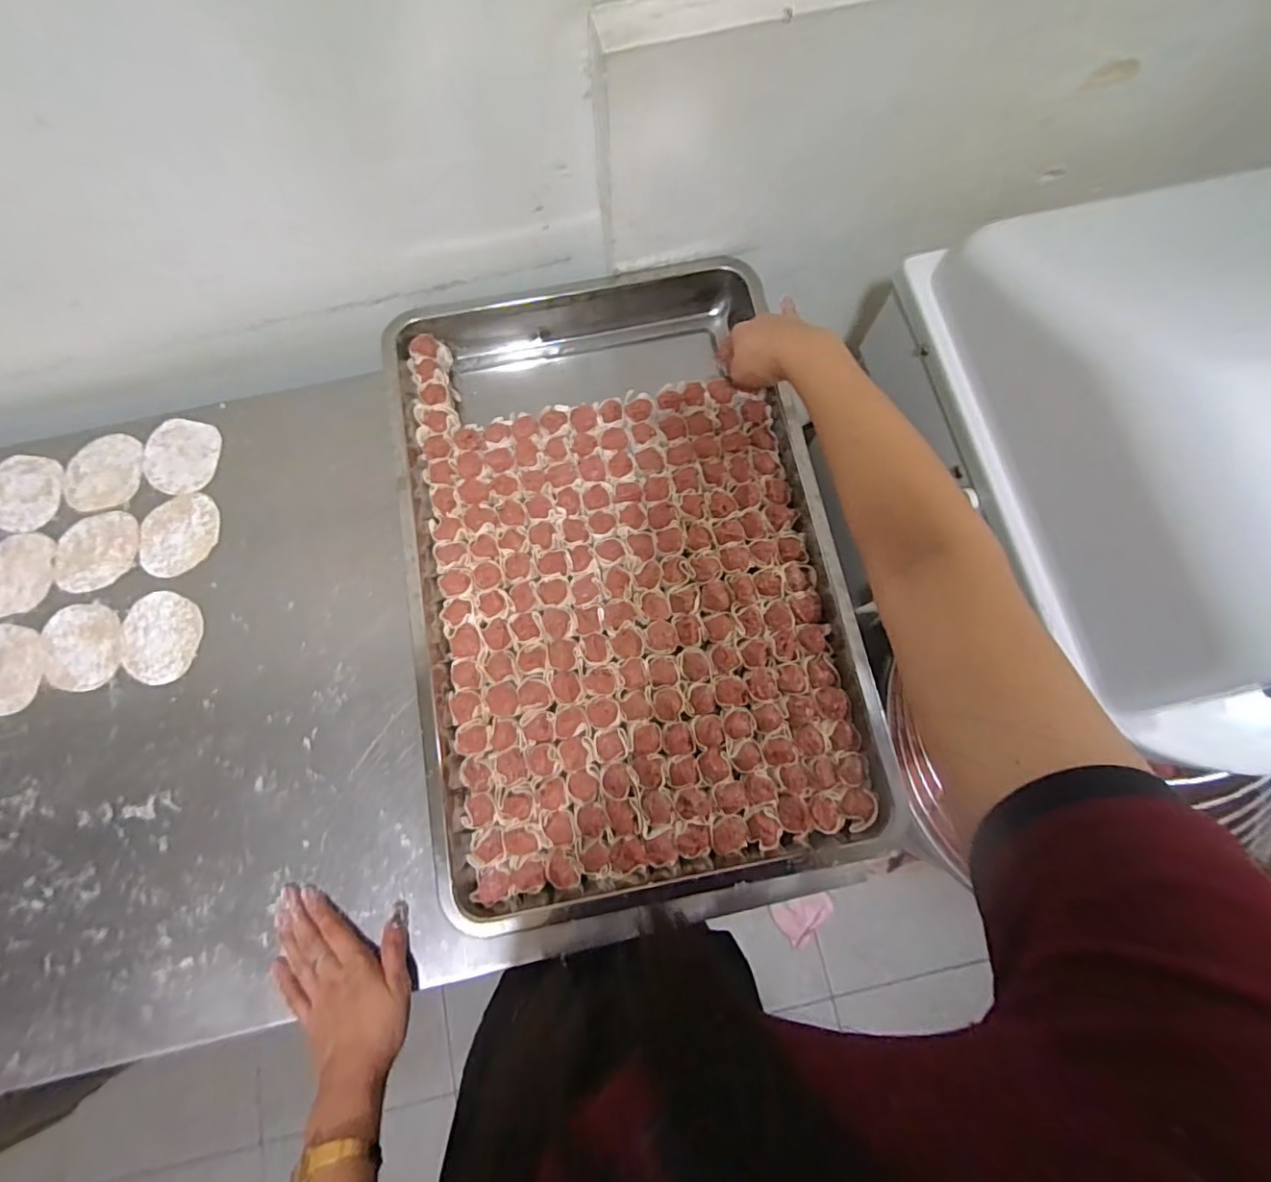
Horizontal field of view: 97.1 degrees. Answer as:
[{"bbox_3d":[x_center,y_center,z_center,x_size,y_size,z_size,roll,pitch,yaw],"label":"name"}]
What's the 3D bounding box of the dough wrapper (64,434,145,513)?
[{"bbox_3d":[-0.558,-0.125,0.592,0.077,0.006,0.084,-3,76,0],"label":"dough wrapper"}]

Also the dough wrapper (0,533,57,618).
[{"bbox_3d":[-0.630,-0.016,0.569,0.080,0.004,0.084,0,76,1],"label":"dough wrapper"}]

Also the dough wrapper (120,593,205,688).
[{"bbox_3d":[-0.468,0.046,0.553,0.075,0.005,0.088,4,76,2],"label":"dough wrapper"}]

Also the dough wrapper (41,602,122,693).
[{"bbox_3d":[-0.543,0.055,0.550,0.076,0.004,0.085,-10,76,-1],"label":"dough wrapper"}]

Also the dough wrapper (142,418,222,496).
[{"bbox_3d":[-0.480,-0.142,0.594,0.075,0.006,0.083,-3,77,-5],"label":"dough wrapper"}]

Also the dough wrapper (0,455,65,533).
[{"bbox_3d":[-0.638,-0.102,0.584,0.076,0.006,0.078,-1,76,1],"label":"dough wrapper"}]

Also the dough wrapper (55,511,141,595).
[{"bbox_3d":[-0.548,-0.041,0.570,0.082,0.004,0.081,-7,76,-1],"label":"dough wrapper"}]

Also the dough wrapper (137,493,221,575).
[{"bbox_3d":[-0.467,-0.058,0.573,0.076,0.004,0.085,-4,76,0],"label":"dough wrapper"}]

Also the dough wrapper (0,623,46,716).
[{"bbox_3d":[-0.618,0.076,0.547,0.078,0.004,0.086,-6,76,0],"label":"dough wrapper"}]

